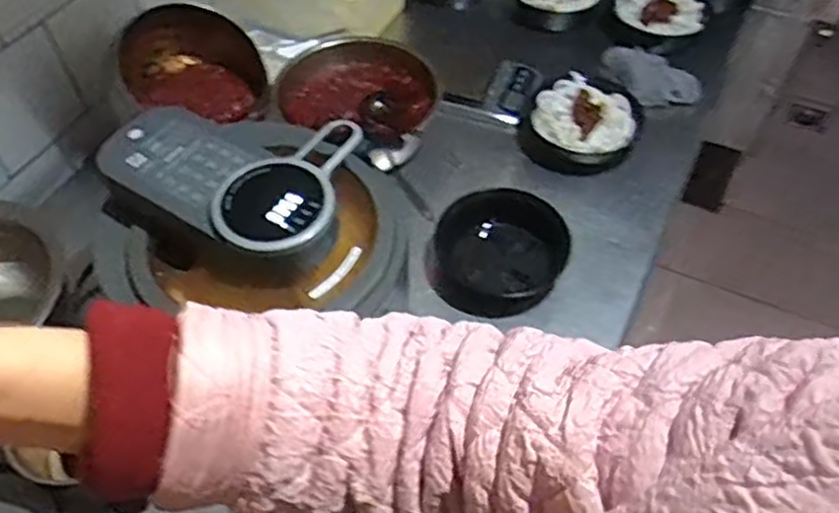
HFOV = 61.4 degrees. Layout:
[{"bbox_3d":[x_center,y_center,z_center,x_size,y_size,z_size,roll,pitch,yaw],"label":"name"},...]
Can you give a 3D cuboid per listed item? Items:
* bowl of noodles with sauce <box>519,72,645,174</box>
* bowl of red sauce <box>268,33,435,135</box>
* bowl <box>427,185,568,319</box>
[{"bbox_3d":[0.246,-0.200,1.064,0.157,0.068,0.166,-1,52,1],"label":"bowl of noodles with sauce"},{"bbox_3d":[-0.089,-0.248,1.074,0.228,0.088,0.186,16,54,14],"label":"bowl of red sauce"},{"bbox_3d":[0.106,-0.010,0.929,0.161,0.058,0.177,-1,52,1],"label":"bowl"}]

